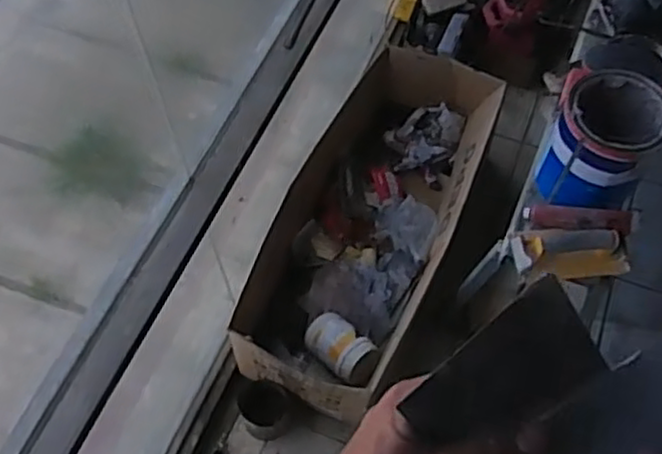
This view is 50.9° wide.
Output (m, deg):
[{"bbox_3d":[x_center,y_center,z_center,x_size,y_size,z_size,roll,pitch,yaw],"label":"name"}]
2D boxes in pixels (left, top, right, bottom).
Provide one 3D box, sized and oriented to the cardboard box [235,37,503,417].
[{"bbox_3d":[0.096,-0.013,1.548,0.361,0.184,0.852,24,63,14],"label":"cardboard box"}]

